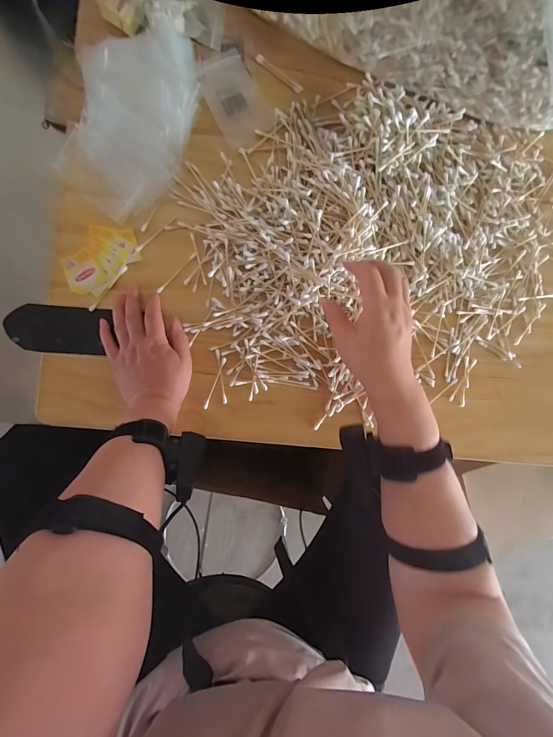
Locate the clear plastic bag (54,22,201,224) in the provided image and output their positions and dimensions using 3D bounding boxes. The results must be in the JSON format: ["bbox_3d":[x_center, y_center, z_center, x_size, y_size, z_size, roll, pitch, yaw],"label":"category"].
[{"bbox_3d":[-0.180,-0.314,0.404,0.136,0.026,0.230,16,91,-7],"label":"clear plastic bag"}]

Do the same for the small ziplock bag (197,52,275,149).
[{"bbox_3d":[-0.054,-0.359,0.430,0.074,0.012,0.112,-34,99,-10],"label":"small ziplock bag"}]

